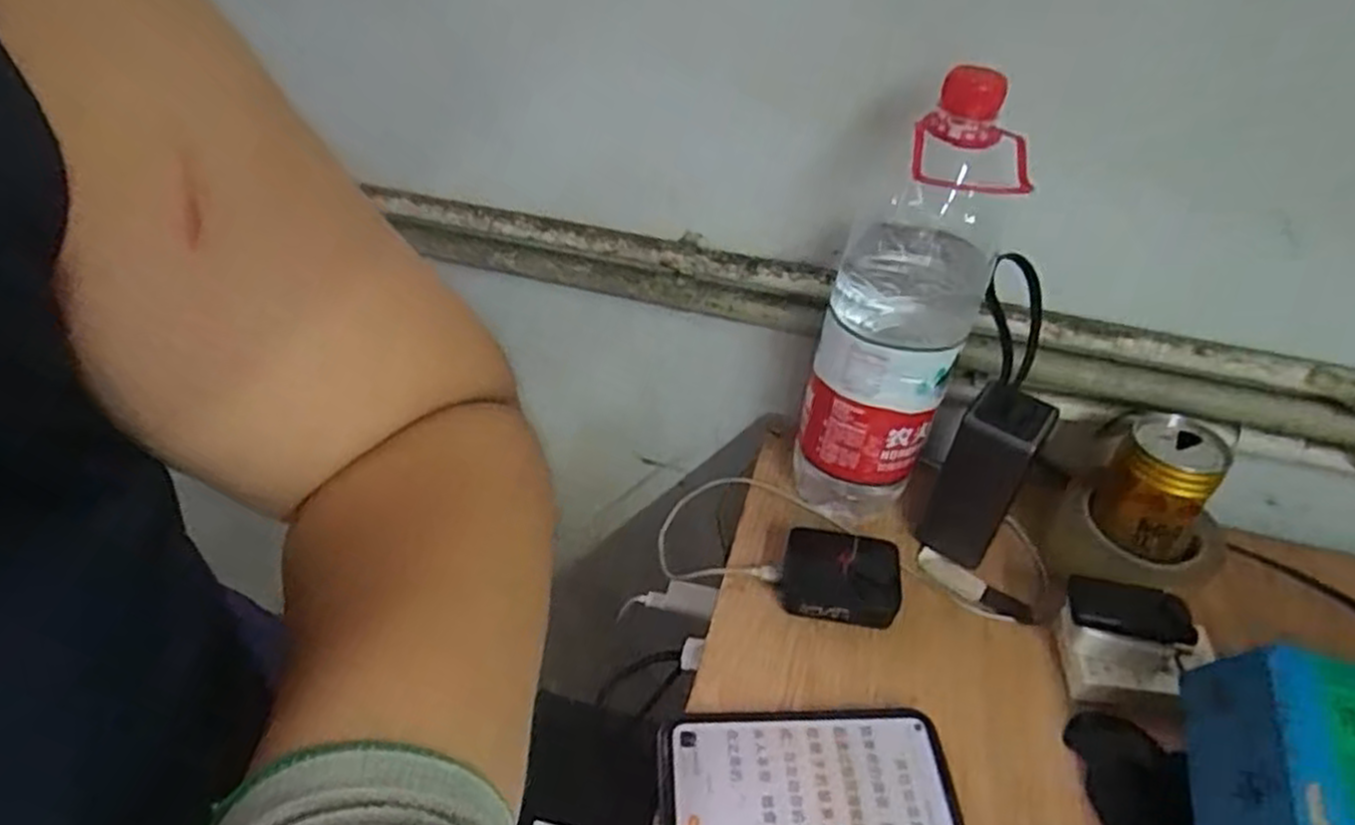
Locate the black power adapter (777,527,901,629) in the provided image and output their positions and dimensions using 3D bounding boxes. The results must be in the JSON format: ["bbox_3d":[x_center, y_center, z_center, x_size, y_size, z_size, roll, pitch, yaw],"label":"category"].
[{"bbox_3d":[0.112,0.114,0.549,0.079,0.034,0.056,11,43,8],"label":"black power adapter"}]

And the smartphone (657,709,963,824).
[{"bbox_3d":[0.072,0.210,0.450,0.162,0.014,0.084,0,42,-3],"label":"smartphone"}]

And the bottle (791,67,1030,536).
[{"bbox_3d":[0.139,-0.052,0.520,0.092,0.312,0.084,16,44,14],"label":"bottle"}]

